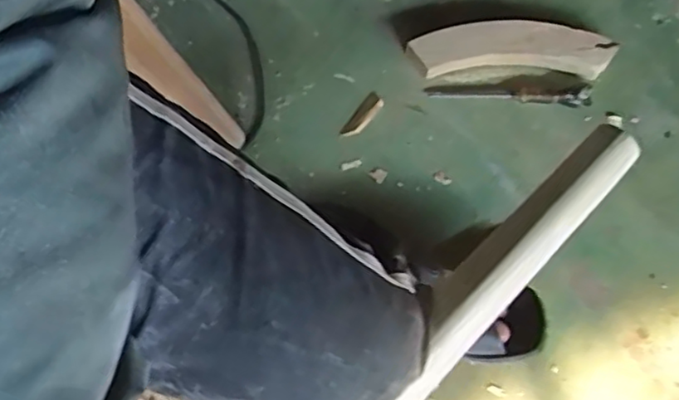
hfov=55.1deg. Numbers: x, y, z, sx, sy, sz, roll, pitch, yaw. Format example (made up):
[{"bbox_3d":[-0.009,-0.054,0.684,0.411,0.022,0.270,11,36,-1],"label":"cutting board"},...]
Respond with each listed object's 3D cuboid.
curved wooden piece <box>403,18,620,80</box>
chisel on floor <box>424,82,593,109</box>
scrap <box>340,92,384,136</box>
[{"bbox_3d":[0.234,-0.206,0.899,0.279,0.038,0.077,-1,80,-1],"label":"curved wooden piece"},{"bbox_3d":[0.233,-0.141,0.896,0.225,0.017,0.033,-2,80,-1],"label":"chisel on floor"},{"bbox_3d":[0.030,-0.114,0.886,0.025,0.015,0.071,41,82,6],"label":"scrap"}]

